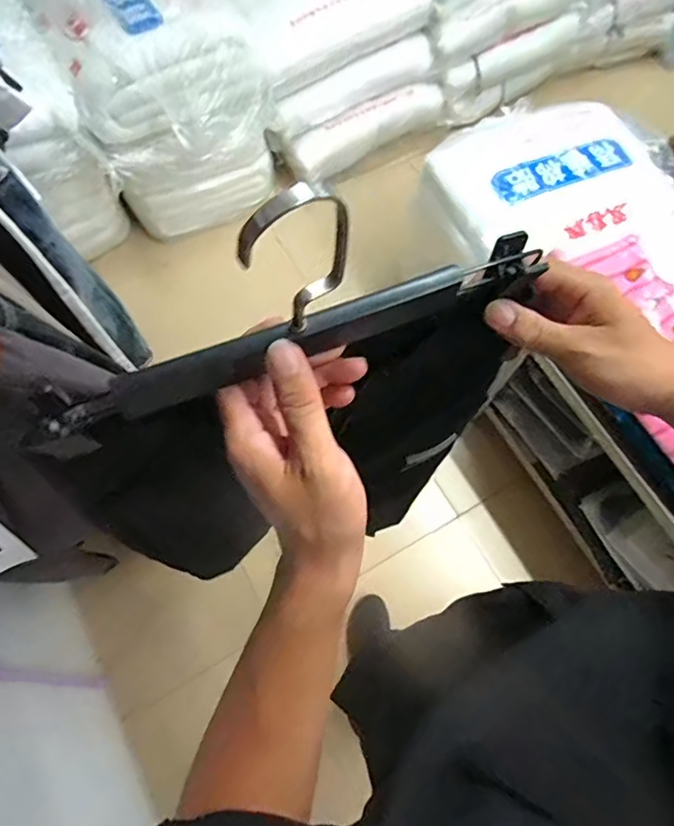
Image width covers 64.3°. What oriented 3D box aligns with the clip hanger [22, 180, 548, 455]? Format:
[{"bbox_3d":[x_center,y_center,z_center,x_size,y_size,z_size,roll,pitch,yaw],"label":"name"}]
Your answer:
[{"bbox_3d":[-0.021,-0.058,0.270,0.282,0.097,0.039,-22,72,-9],"label":"clip hanger"}]

